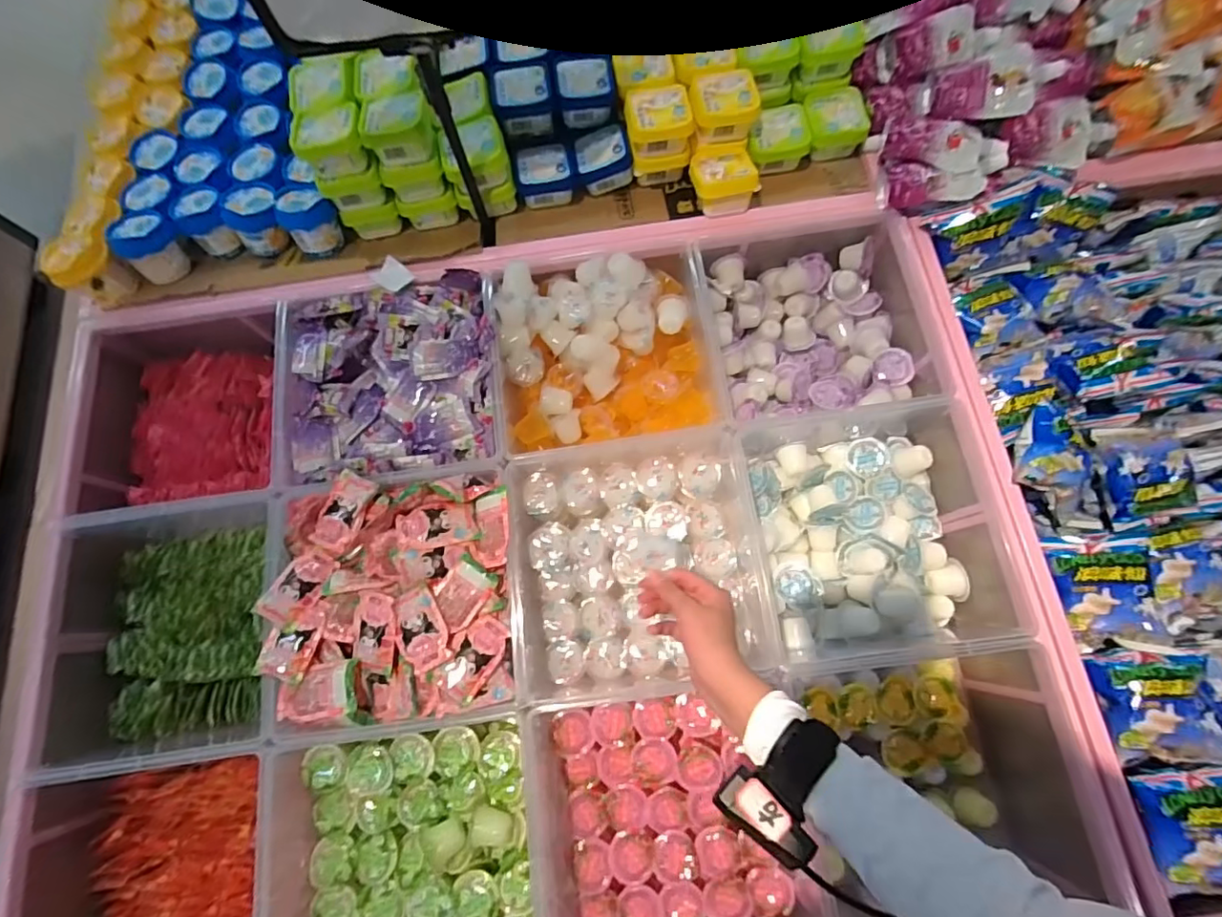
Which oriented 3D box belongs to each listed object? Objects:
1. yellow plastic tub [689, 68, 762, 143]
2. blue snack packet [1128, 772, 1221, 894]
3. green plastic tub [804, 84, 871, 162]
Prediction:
[{"bbox_3d":[0.132,-0.420,0.659,0.078,0.038,0.069,-4,74,1],"label":"yellow plastic tub"},{"bbox_3d":[0.537,0.340,0.500,0.100,0.027,0.098,-5,74,0],"label":"blue snack packet"},{"bbox_3d":[0.276,-0.419,0.694,0.072,0.046,0.071,0,74,2],"label":"green plastic tub"}]

